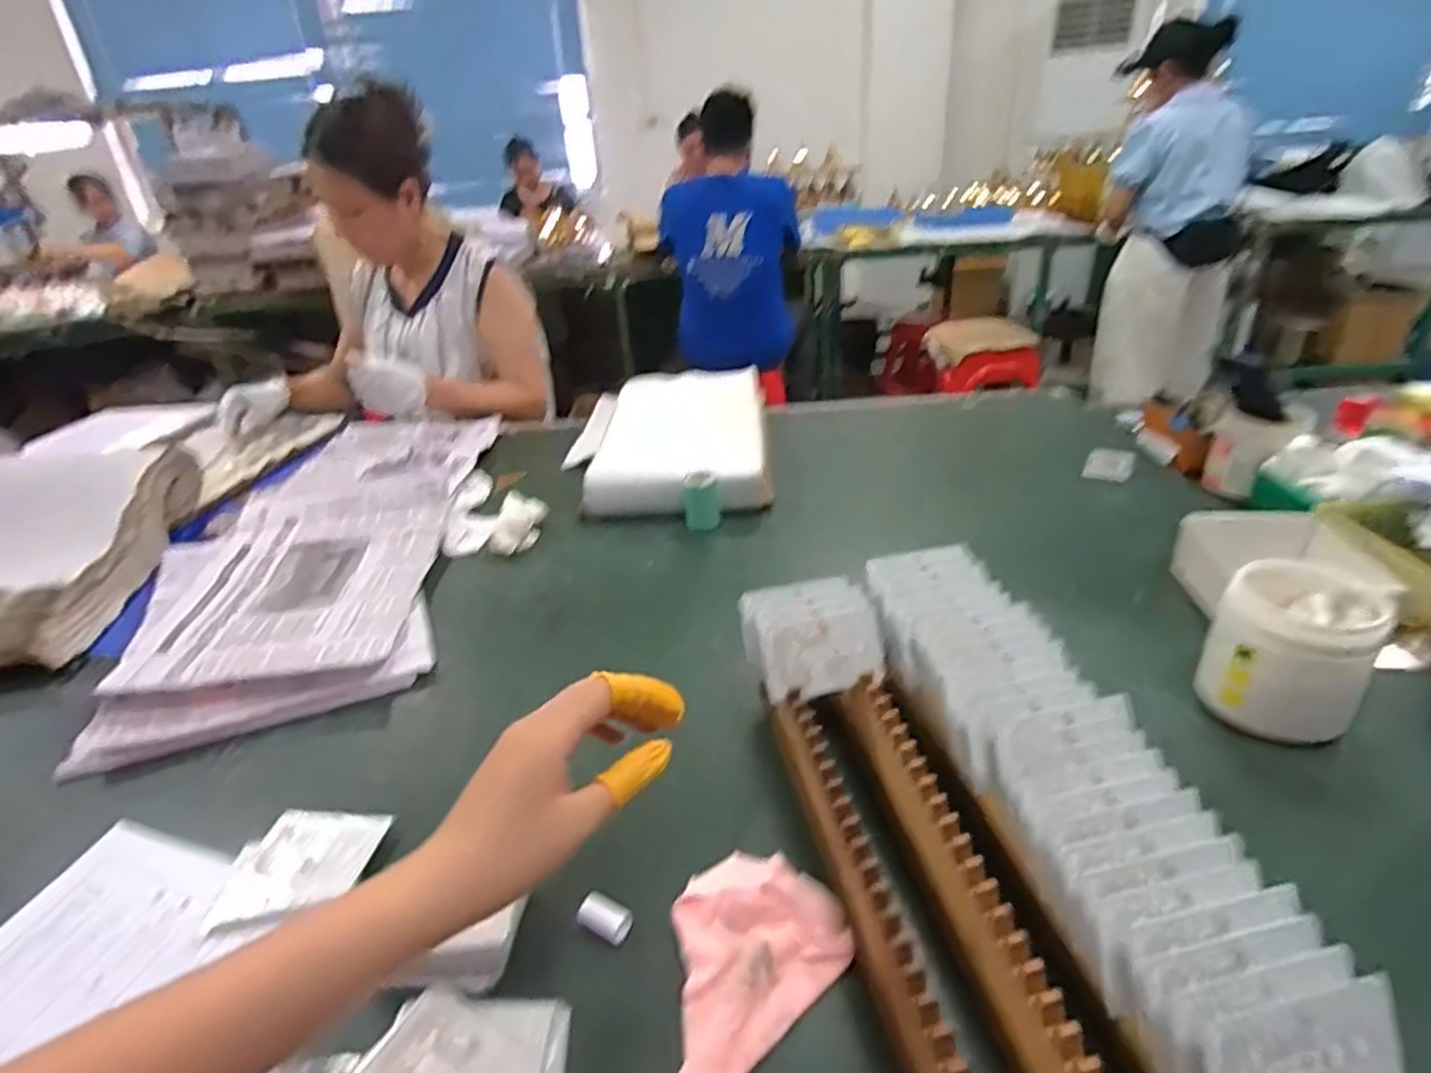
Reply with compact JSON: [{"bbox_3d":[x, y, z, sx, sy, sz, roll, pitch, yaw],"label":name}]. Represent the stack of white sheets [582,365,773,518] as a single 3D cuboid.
[{"bbox_3d":[-0.041,-0.147,1.065,0.228,0.065,0.434,-3,30,5],"label":"stack of white sheets"}]

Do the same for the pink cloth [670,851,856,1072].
[{"bbox_3d":[0.006,0.239,0.408,0.142,0.015,0.094,-29,37,-34],"label":"pink cloth"}]

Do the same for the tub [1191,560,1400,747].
[{"bbox_3d":[0.427,0.084,0.539,0.094,0.099,0.100,23,41,40],"label":"tub"}]

